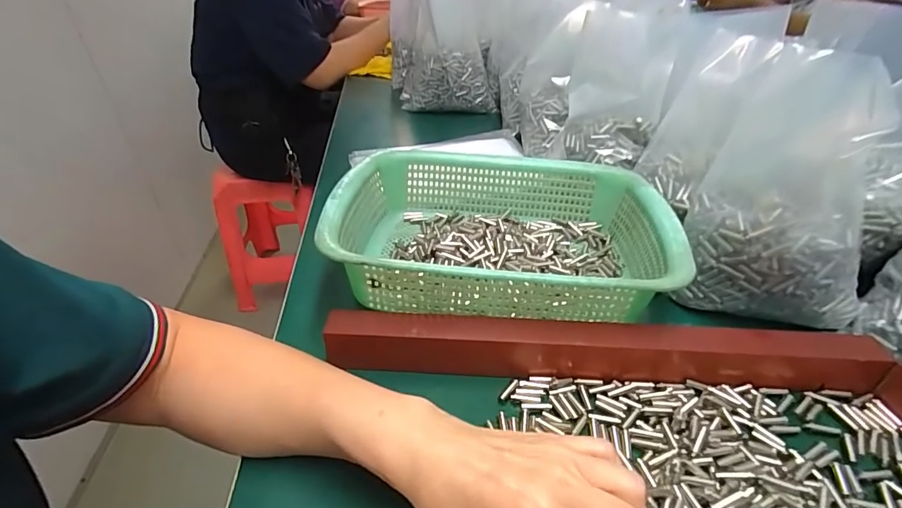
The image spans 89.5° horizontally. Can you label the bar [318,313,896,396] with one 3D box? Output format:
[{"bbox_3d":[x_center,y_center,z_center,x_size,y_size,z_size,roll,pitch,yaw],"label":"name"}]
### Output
[{"bbox_3d":[0.105,0.071,0.337,0.386,0.041,0.031,1,35,3],"label":"bar"}]

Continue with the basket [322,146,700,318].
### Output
[{"bbox_3d":[0.044,-0.022,0.428,0.288,0.085,0.217,3,35,8],"label":"basket"}]

